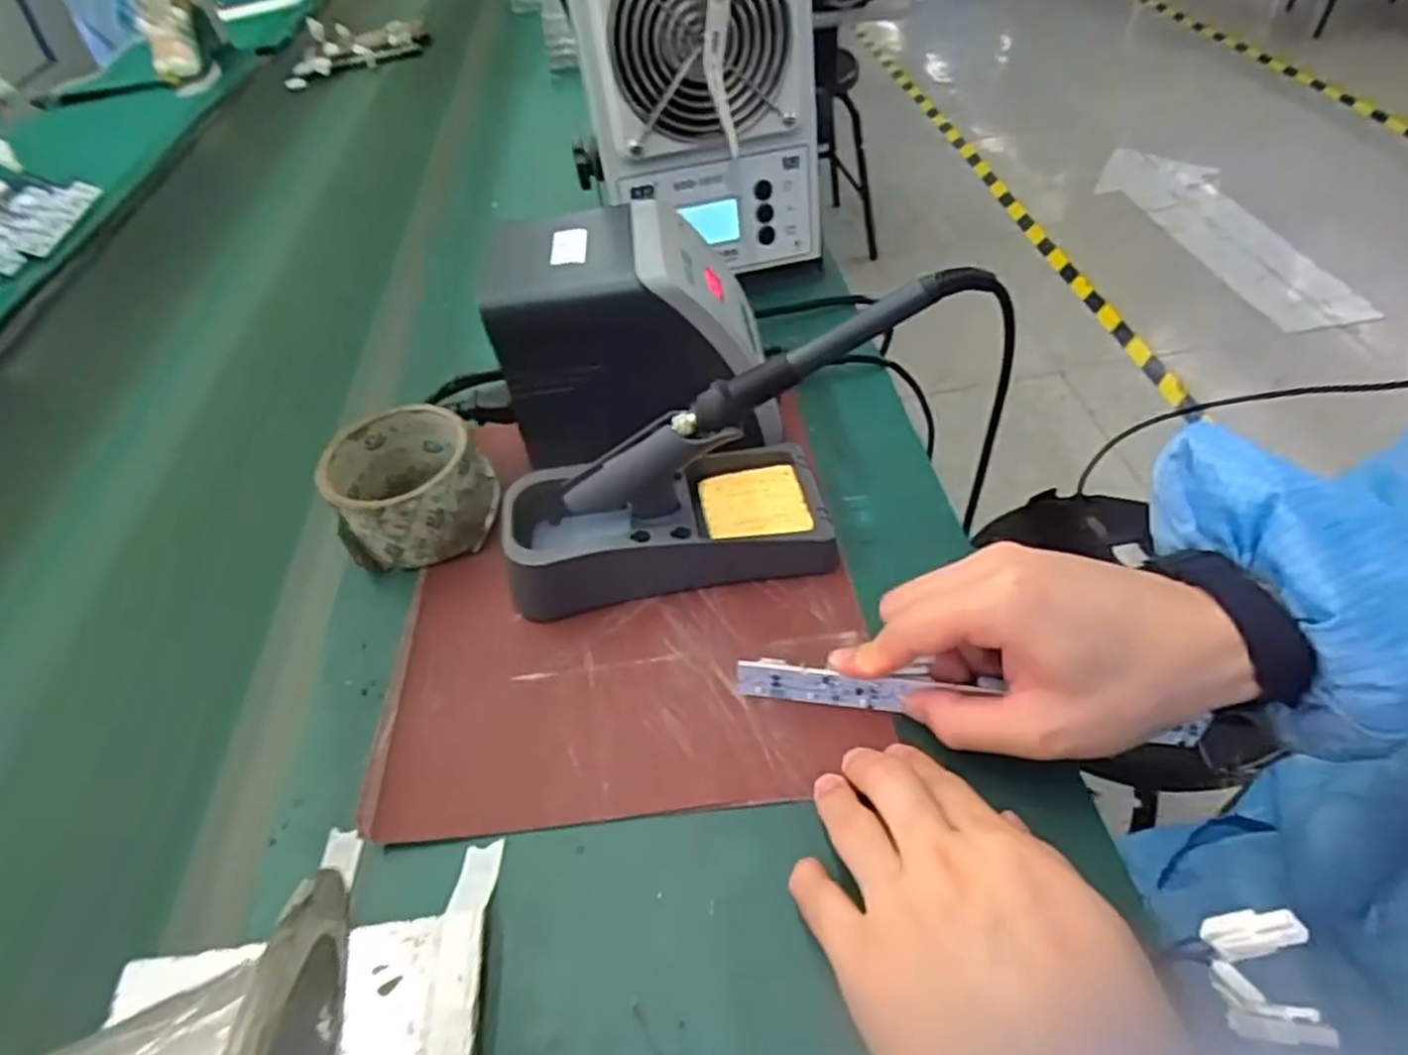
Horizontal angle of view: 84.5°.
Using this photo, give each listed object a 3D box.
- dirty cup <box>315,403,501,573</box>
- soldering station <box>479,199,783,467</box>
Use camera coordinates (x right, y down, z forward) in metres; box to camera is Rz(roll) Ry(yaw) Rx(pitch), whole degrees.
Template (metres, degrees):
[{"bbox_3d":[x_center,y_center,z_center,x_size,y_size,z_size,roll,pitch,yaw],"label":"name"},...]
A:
[{"bbox_3d":[-0.166,-0.023,0.445,0.083,0.057,0.083,-4,47,5],"label":"dirty cup"},{"bbox_3d":[-0.034,-0.118,0.458,0.149,0.115,0.115,-2,48,7],"label":"soldering station"}]

